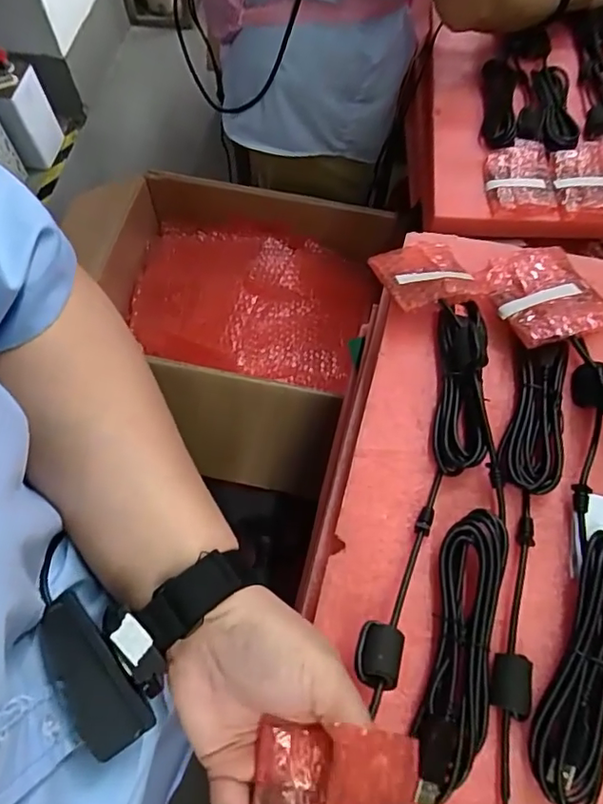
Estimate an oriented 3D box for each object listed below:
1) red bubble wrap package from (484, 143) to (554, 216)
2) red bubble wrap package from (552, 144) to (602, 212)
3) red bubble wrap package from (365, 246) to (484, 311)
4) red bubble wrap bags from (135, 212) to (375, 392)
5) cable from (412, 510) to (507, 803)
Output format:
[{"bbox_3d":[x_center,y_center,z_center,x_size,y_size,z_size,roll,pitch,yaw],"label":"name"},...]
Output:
[{"bbox_3d":[0.245,-0.249,0.627,0.071,0.015,0.098,-1,65,-2],"label":"red bubble wrap package"},{"bbox_3d":[0.321,-0.249,0.621,0.073,0.014,0.096,7,65,2],"label":"red bubble wrap package"},{"bbox_3d":[0.103,-0.107,0.466,0.068,0.013,0.090,-13,41,-5],"label":"red bubble wrap package"},{"bbox_3d":[-0.073,-0.155,0.860,0.375,0.065,0.261,13,65,4],"label":"red bubble wrap bags"},{"bbox_3d":[0.096,0.144,0.331,0.040,0.016,0.163,15,65,5],"label":"cable"}]

